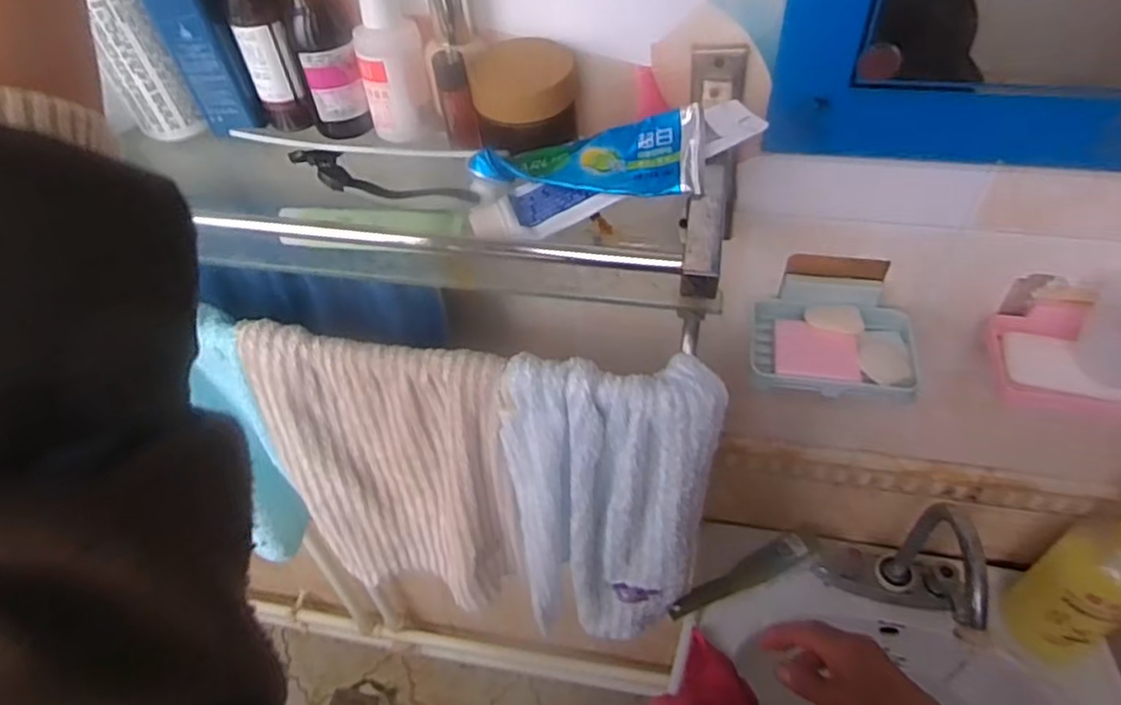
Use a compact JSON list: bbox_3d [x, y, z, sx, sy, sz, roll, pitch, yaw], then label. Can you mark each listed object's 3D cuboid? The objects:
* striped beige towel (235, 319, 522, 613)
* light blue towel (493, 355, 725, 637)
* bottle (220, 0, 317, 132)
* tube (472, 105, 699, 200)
[{"bbox_3d":[-0.149,0.133,0.654,0.220,0.359,0.065,9,49,11],"label":"striped beige towel"},{"bbox_3d":[0.045,0.151,0.624,0.172,0.361,0.073,-4,48,0],"label":"light blue towel"},{"bbox_3d":[-0.202,-0.212,0.470,0.038,0.120,0.034,-21,51,-15],"label":"bottle"},{"bbox_3d":[0.013,-0.113,0.409,0.143,0.031,0.053,-6,70,19],"label":"tube"}]

